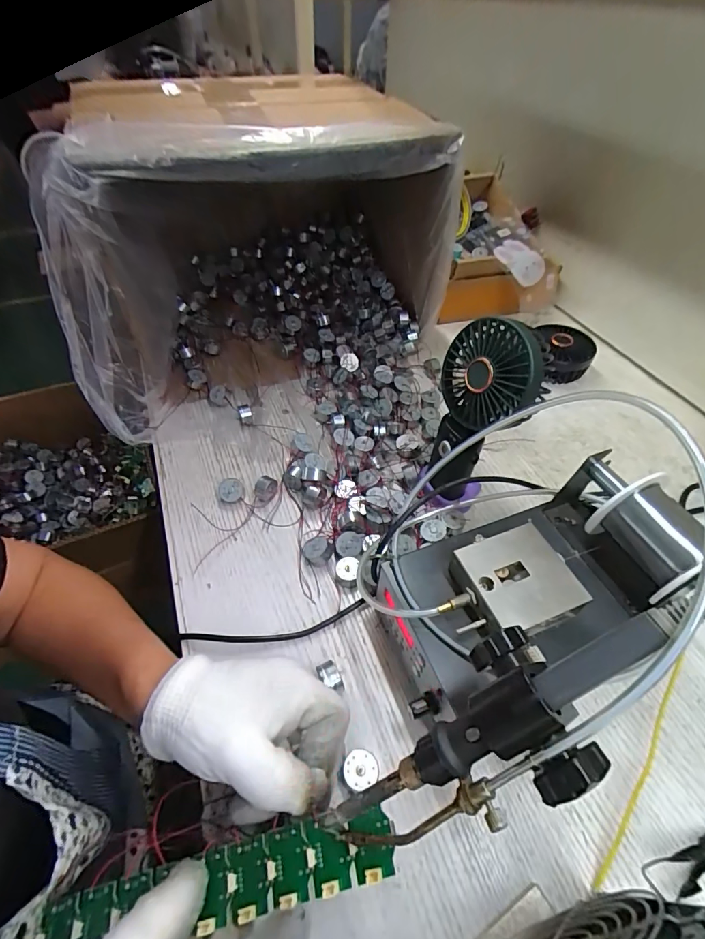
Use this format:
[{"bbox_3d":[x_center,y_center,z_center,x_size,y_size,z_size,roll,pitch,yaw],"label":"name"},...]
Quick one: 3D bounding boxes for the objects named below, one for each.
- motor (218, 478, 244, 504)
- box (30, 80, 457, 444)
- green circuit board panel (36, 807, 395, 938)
[{"bbox_3d":[-0.123,0.021,0.433,0.024,0.012,0.024,-6,91,-8],"label":"motor"},{"bbox_3d":[-0.124,-0.271,0.521,0.431,0.275,0.276,-19,52,-16],"label":"box"},{"bbox_3d":[-0.072,0.212,0.215,0.193,0.008,0.030,-20,50,6],"label":"green circuit board panel"}]

